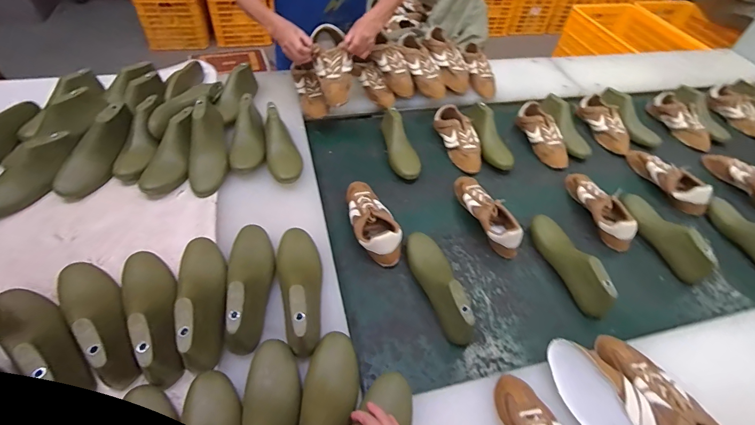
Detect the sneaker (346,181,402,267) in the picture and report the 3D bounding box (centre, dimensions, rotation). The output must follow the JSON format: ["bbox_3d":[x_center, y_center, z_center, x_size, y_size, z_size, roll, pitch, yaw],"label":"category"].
[{"bbox_3d":[-0.021,0.012,0.892,0.094,0.079,0.248,-17,53,-17],"label":"sneaker"}]

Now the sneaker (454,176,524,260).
[{"bbox_3d":[0.267,-0.010,0.940,0.081,0.075,0.255,-13,52,-14],"label":"sneaker"}]

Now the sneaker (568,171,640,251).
[{"bbox_3d":[0.587,-0.020,0.984,0.095,0.077,0.252,-3,50,-7],"label":"sneaker"}]

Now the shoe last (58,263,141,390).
[{"bbox_3d":[-0.476,0.167,0.632,0.079,0.075,0.270,-34,60,-28],"label":"shoe last"}]

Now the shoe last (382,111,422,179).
[{"bbox_3d":[0.063,-0.210,1.083,0.078,0.086,0.247,-6,51,-9],"label":"shoe last"}]

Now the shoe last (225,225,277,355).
[{"bbox_3d":[-0.235,0.119,0.700,0.084,0.076,0.256,-7,51,-10],"label":"shoe last"}]

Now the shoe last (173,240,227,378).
[{"bbox_3d":[-0.314,0.142,0.667,0.078,0.089,0.269,-13,52,-14],"label":"shoe last"}]

